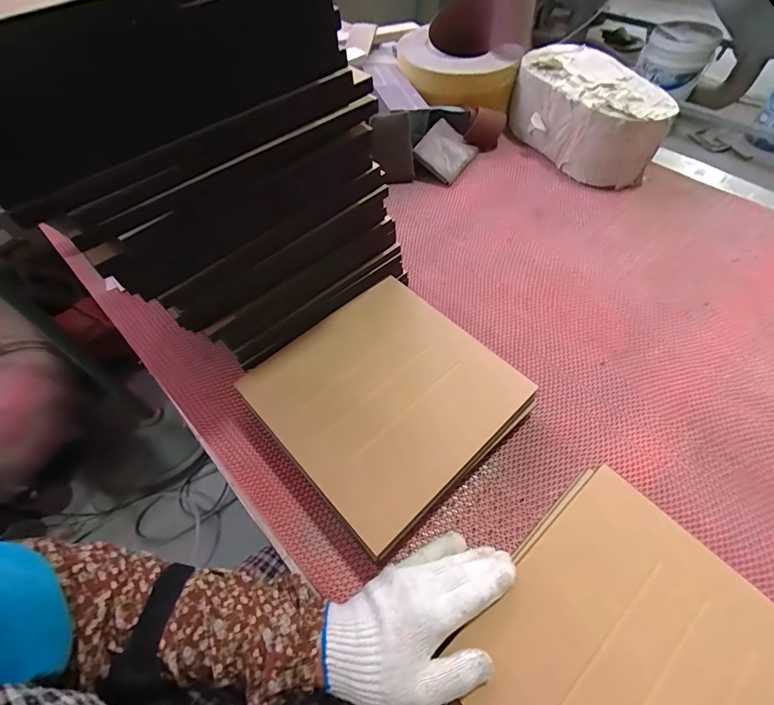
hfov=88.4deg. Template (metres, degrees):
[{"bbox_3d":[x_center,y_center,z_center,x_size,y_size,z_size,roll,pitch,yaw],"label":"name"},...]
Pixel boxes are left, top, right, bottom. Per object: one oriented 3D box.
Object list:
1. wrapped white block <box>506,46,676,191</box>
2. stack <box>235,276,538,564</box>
[{"bbox_3d":[0.358,-0.431,0.736,0.172,0.133,0.292,-14,57,-7],"label":"wrapped white block"},{"bbox_3d":[-0.002,0.053,0.469,0.249,0.060,0.249,-38,63,-20],"label":"stack"}]

